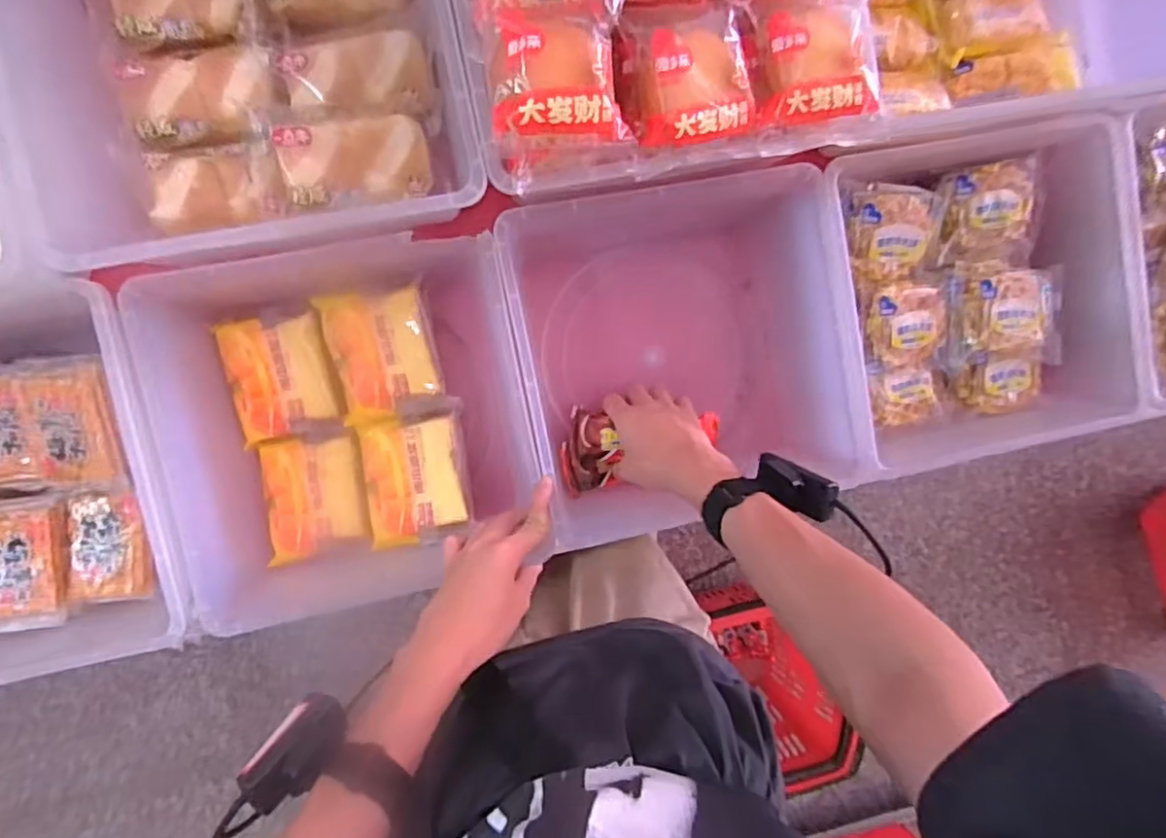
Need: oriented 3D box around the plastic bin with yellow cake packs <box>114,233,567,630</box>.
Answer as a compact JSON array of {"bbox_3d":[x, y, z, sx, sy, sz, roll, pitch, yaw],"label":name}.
[{"bbox_3d":[-0.202,0.005,0.618,0.301,0.146,0.300,-10,95,-7],"label":"plastic bin with yellow cake packs"}]

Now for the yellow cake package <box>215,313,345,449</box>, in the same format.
[{"bbox_3d":[-0.297,-0.043,0.651,0.090,0.035,0.110,-14,103,-21],"label":"yellow cake package"}]

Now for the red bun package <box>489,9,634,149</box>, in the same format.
[{"bbox_3d":[-0.017,-0.218,0.419,0.081,0.050,0.080,-2,94,-7],"label":"red bun package"}]

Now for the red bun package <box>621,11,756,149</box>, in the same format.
[{"bbox_3d":[0.077,-0.236,0.451,0.076,0.039,0.087,-10,95,-7],"label":"red bun package"}]

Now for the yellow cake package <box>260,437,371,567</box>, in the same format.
[{"bbox_3d":[-0.266,0.078,0.656,0.087,0.040,0.111,-8,81,-20],"label":"yellow cake package"}]

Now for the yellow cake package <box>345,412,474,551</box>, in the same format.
[{"bbox_3d":[-0.168,0.054,0.655,0.098,0.046,0.131,-11,96,-7],"label":"yellow cake package"}]

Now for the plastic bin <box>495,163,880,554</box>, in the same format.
[{"bbox_3d":[0.090,-0.076,0.644,0.301,0.172,0.311,-12,96,-6],"label":"plastic bin"}]

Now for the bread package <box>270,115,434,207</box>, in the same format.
[{"bbox_3d":[-0.180,-0.208,0.520,0.110,0.037,0.067,-11,95,-7],"label":"bread package"}]

